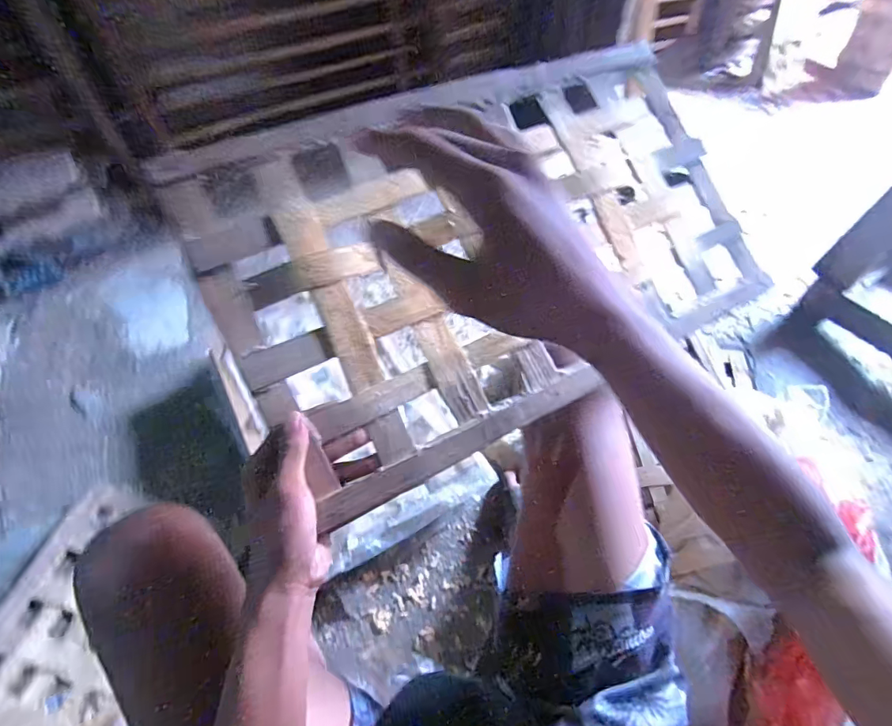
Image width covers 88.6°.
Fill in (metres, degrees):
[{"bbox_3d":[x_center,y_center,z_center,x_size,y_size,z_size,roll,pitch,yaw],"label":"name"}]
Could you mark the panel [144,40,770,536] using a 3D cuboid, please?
[{"bbox_3d":[0.058,-0.116,0.431,0.534,0.016,0.319,-24,88,-17],"label":"panel"}]

